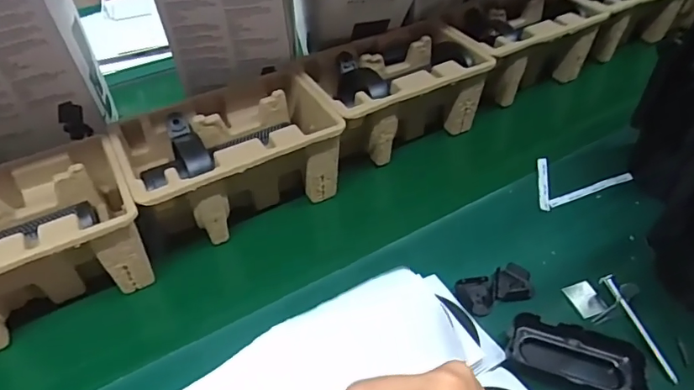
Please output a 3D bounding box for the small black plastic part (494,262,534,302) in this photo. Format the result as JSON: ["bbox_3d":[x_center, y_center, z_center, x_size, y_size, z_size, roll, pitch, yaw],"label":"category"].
[{"bbox_3d":[0.166,0.087,0.488,0.036,0.006,0.043,10,43,13],"label":"small black plastic part"}]

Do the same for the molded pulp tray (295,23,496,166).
[{"bbox_3d":[0.062,-0.132,0.657,0.225,0.102,0.145,-23,46,-22],"label":"molded pulp tray"}]

